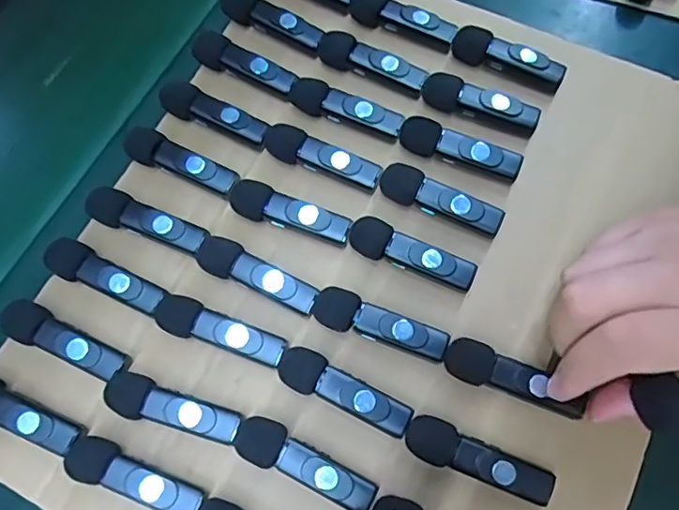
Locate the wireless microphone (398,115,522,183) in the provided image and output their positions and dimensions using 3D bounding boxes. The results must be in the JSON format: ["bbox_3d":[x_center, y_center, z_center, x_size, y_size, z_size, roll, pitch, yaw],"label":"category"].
[{"bbox_3d":[0.063,-0.056,0.297,0.066,0.012,0.017,22,73,13],"label":"wireless microphone"}]

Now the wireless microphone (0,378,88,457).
[{"bbox_3d":[-0.150,0.074,0.261,0.063,0.017,0.018,24,73,14],"label":"wireless microphone"}]

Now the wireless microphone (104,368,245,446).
[{"bbox_3d":[-0.077,0.072,0.261,0.064,0.016,0.019,16,71,11],"label":"wireless microphone"}]

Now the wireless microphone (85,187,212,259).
[{"bbox_3d":[-0.100,-0.017,0.290,0.064,0.013,0.018,21,72,13],"label":"wireless microphone"}]

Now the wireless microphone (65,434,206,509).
[{"bbox_3d":[-0.091,0.100,0.252,0.064,0.017,0.018,18,72,12],"label":"wireless microphone"}]

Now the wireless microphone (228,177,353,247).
[{"bbox_3d":[-0.026,-0.022,0.289,0.065,0.014,0.018,20,72,13],"label":"wireless microphone"}]

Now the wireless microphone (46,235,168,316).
[{"bbox_3d":[-0.118,0.011,0.281,0.065,0.012,0.019,21,72,13],"label":"wireless microphone"}]

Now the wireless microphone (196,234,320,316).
[{"bbox_3d":[-0.041,0.010,0.278,0.064,0.011,0.018,25,73,15],"label":"wireless microphone"}]

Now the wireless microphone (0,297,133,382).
[{"bbox_3d":[-0.133,0.043,0.271,0.063,0.015,0.018,25,73,14],"label":"wireless microphone"}]

